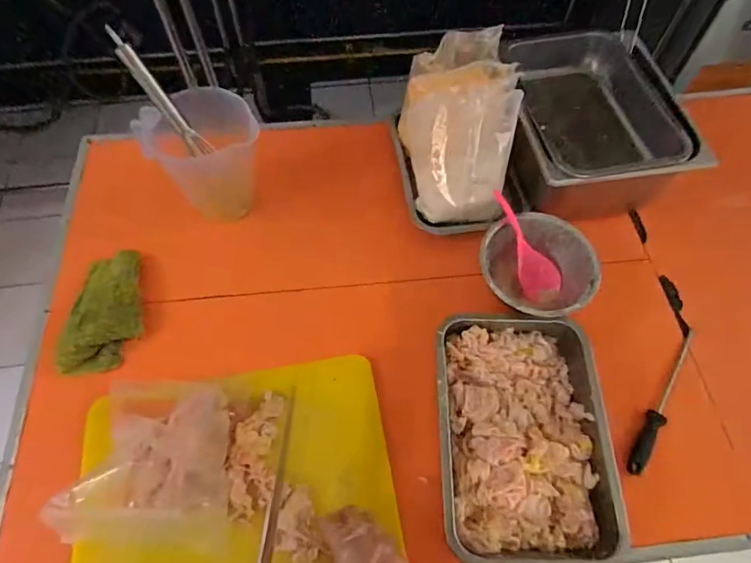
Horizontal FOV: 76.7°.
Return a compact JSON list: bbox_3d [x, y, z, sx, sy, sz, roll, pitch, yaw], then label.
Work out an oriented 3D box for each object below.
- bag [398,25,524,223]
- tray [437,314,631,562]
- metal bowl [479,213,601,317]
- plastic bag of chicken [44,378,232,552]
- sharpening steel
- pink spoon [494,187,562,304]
[{"bbox_3d":[0.127,-0.249,0.743,0.156,0.191,0.238,5,62,3],"label":"bag"},{"bbox_3d":[0.189,0.196,0.624,0.210,0.065,0.307,1,62,1],"label":"tray"},{"bbox_3d":[0.245,-0.015,0.733,0.167,0.091,0.168,0,62,0],"label":"metal bowl"},{"bbox_3d":[-0.262,0.217,0.578,0.169,0.095,0.195,5,62,3],"label":"plastic bag of chicken"},{"bbox_3d":[0.415,0.166,0.678,0.025,0.034,0.251,34,67,17],"label":"sharpening steel"},{"bbox_3d":[0.236,-0.061,0.743,0.058,0.032,0.177,-26,91,-11],"label":"pink spoon"}]

